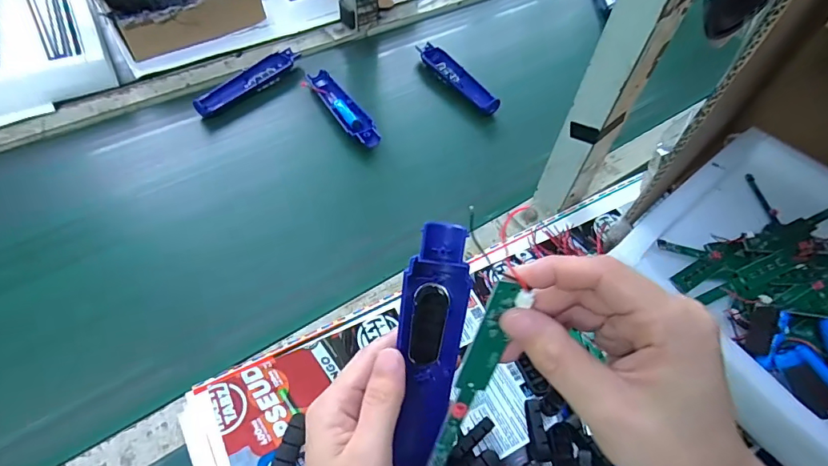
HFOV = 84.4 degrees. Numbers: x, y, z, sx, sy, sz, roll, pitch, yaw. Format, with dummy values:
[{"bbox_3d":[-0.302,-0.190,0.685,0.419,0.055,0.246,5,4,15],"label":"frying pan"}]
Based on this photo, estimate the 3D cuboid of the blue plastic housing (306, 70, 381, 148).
[{"bbox_3d":[-0.097,-0.168,0.624,0.035,0.020,0.164,-25,59,-23],"label":"blue plastic housing"}]

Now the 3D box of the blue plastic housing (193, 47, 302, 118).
[{"bbox_3d":[-0.235,-0.213,0.649,0.029,0.031,0.168,36,57,20],"label":"blue plastic housing"}]

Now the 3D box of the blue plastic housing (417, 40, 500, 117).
[{"bbox_3d":[0.063,-0.229,0.682,0.040,0.031,0.184,-26,59,-24],"label":"blue plastic housing"}]

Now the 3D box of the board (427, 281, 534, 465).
[{"bbox_3d":[0.029,0.084,0.243,0.018,0.135,0.006,11,24,-16],"label":"board"}]

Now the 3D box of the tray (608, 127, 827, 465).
[{"bbox_3d":[0.384,0.043,0.436,0.341,0.063,0.288,-31,61,-26],"label":"tray"}]

